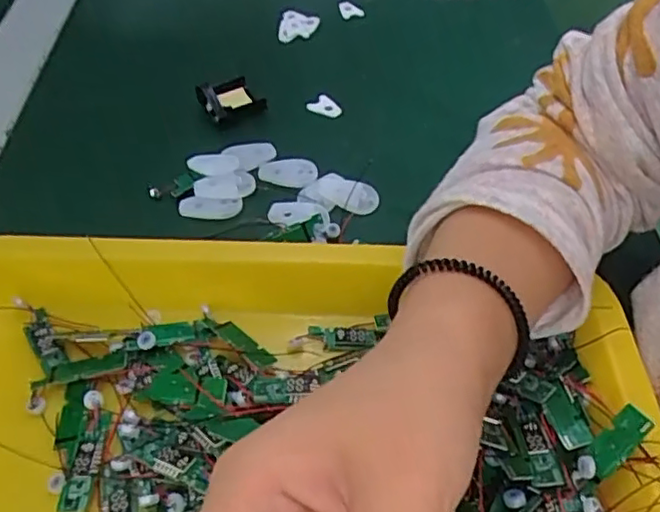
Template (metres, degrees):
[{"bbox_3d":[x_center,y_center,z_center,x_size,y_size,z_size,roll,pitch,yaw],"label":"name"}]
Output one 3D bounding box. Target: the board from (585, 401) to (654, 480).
[{"bbox_3d":[0.112,0.072,0.250,0.012,0.004,0.029,40,102,29],"label":"board"}]

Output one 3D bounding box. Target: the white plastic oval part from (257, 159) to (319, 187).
[{"bbox_3d":[-0.026,-0.052,0.397,0.036,0.005,0.018,6,74,11],"label":"white plastic oval part"}]

